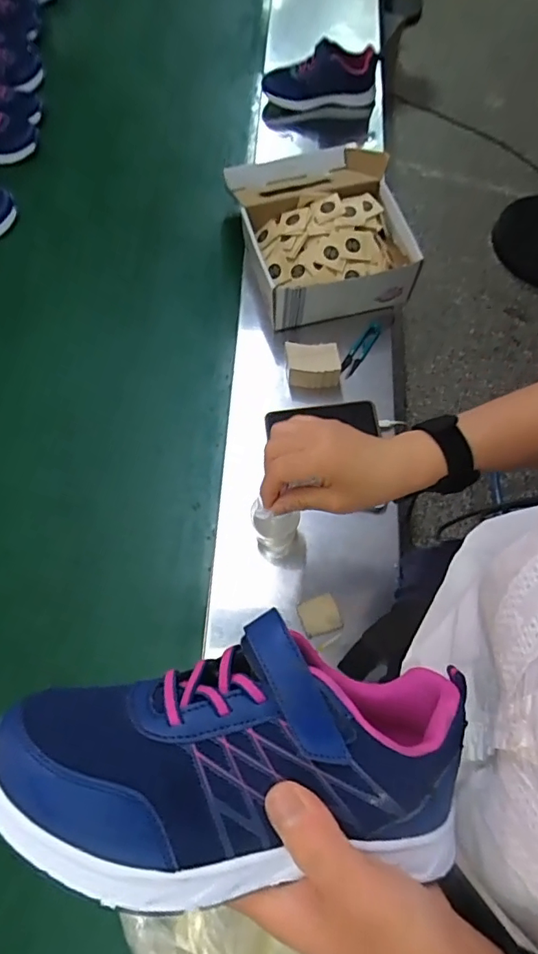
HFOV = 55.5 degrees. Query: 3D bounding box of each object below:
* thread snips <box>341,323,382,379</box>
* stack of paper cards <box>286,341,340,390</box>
[{"bbox_3d":[0.141,-0.194,0.777,0.023,0.018,0.100,31,69,13],"label":"thread snips"},{"bbox_3d":[0.063,-0.163,0.735,0.075,0.047,0.047,4,66,1],"label":"stack of paper cards"}]

